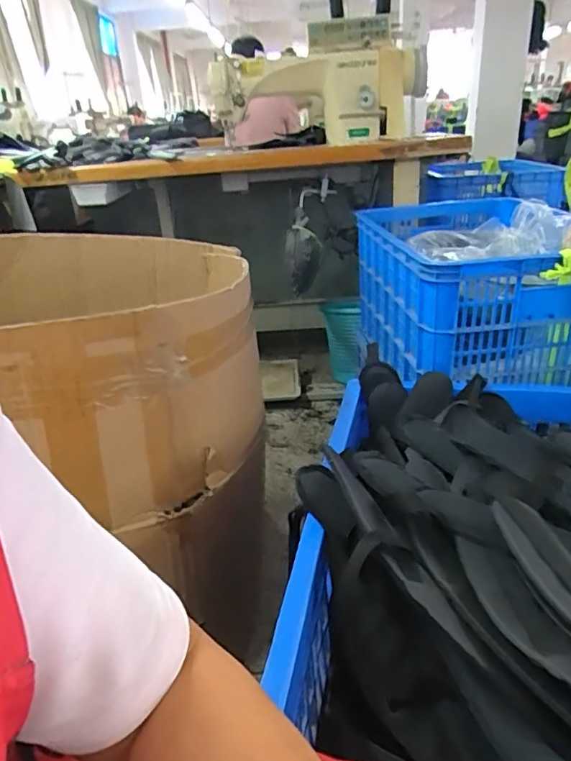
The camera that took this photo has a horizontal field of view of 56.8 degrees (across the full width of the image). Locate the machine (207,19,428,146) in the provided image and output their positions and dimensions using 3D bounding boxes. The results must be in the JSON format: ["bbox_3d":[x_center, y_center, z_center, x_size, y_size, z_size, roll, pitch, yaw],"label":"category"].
[{"bbox_3d":[0.097,-0.821,1.470,0.569,0.275,0.217,2,27,12],"label":"machine"}]

